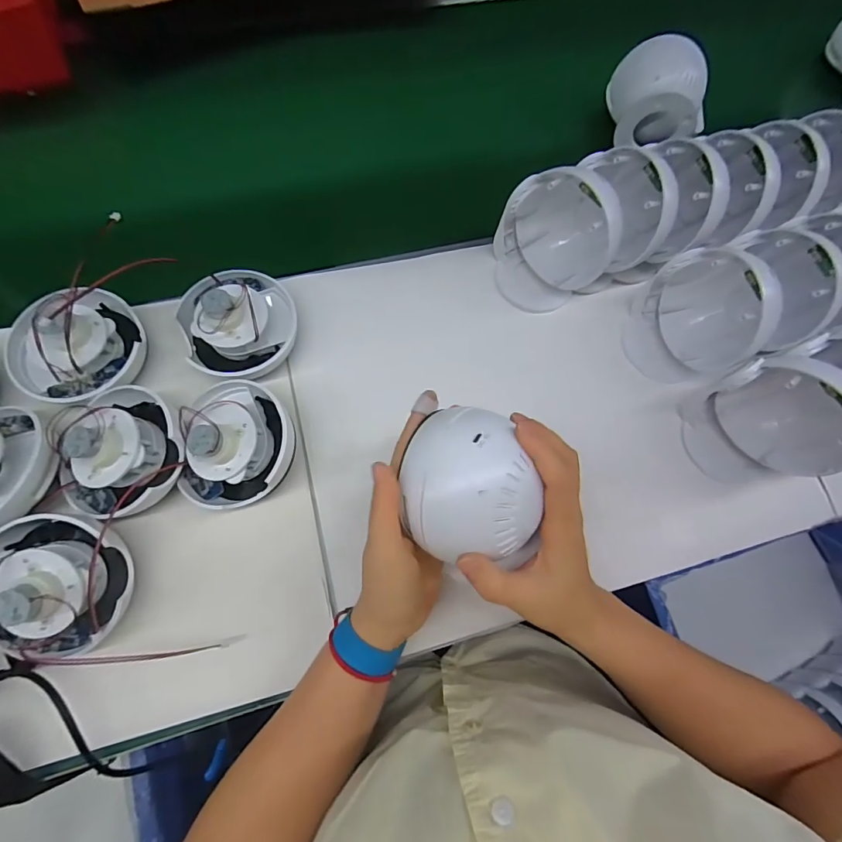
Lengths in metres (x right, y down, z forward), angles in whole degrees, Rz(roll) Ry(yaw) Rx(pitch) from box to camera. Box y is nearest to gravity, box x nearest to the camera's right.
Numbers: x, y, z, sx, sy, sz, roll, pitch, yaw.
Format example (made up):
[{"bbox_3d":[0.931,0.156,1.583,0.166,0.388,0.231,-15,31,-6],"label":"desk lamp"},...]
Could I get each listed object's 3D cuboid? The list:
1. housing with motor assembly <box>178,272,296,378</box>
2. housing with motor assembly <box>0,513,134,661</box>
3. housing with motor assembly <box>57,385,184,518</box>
[{"bbox_3d":[-0.169,-0.092,0.407,0.101,0.073,0.102,1,70,-2],"label":"housing with motor assembly"},{"bbox_3d":[-0.280,0.119,0.318,0.104,0.049,0.102,-4,71,-4],"label":"housing with motor assembly"},{"bbox_3d":[-0.251,0.020,0.354,0.102,0.048,0.107,17,70,3],"label":"housing with motor assembly"}]

